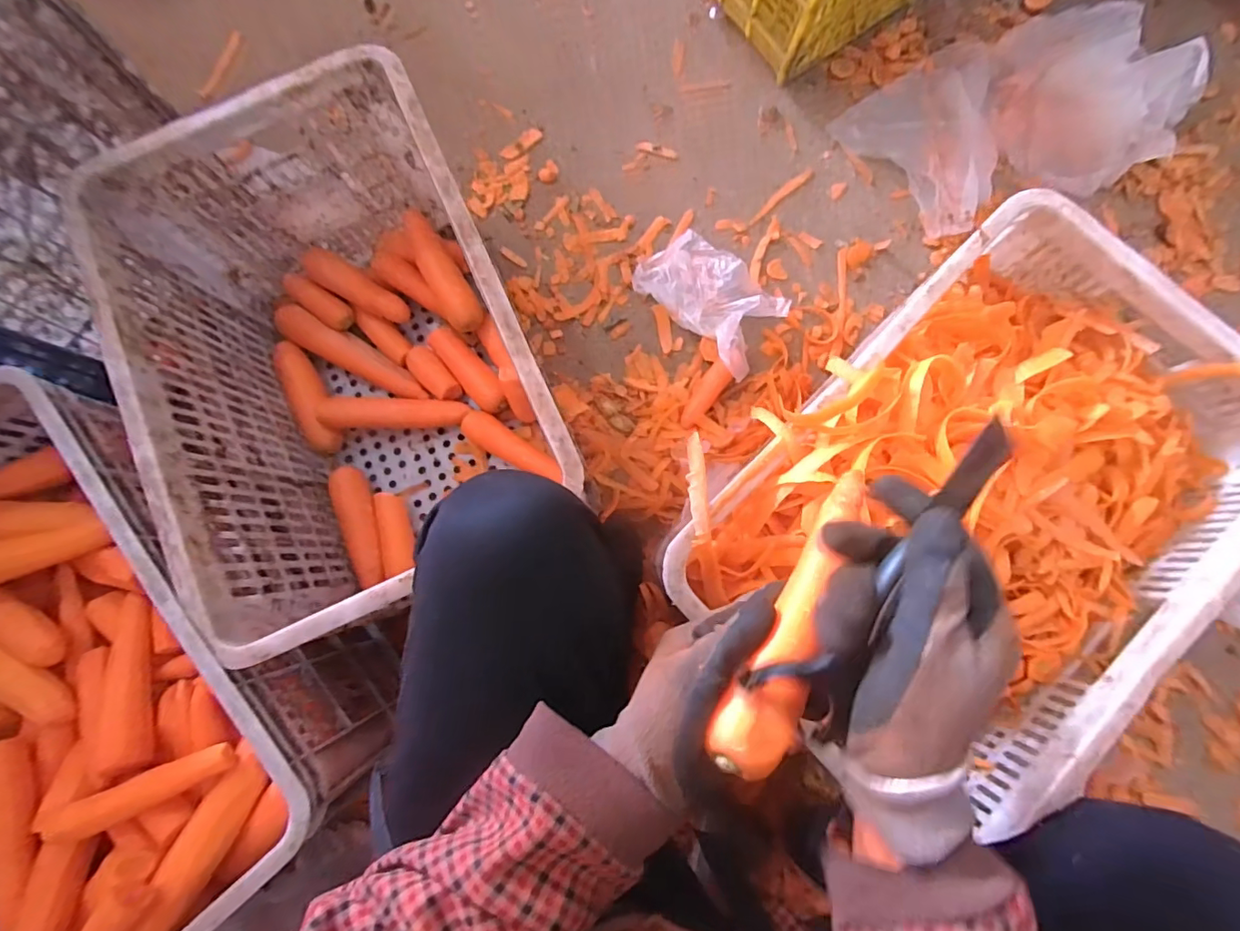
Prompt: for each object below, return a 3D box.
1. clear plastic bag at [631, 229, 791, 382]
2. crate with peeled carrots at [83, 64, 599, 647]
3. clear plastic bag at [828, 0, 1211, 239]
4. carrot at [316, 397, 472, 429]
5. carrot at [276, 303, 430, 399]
[{"bbox_3d":[0.134,-0.240,0.743,0.134,0.049,0.209,-44,83,-6],"label":"clear plastic bag"},{"bbox_3d":[-0.284,-0.105,0.616,0.345,0.278,0.511,-24,81,-3],"label":"crate with peeled carrots"},{"bbox_3d":[0.584,-0.520,0.763,0.435,0.096,0.271,-19,81,-2],"label":"clear plastic bag"},{"bbox_3d":[-0.296,-0.069,0.692,0.176,0.039,0.034,-2,80,-23],"label":"carrot"},{"bbox_3d":[-0.369,-0.153,0.720,0.230,0.036,0.045,28,83,5],"label":"carrot"}]

